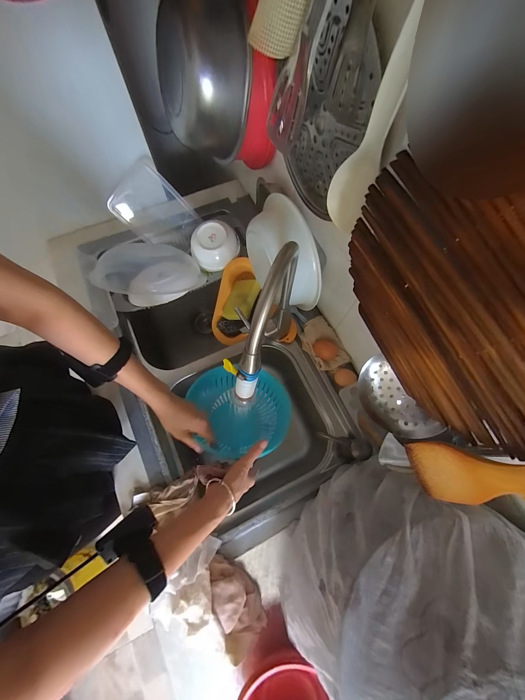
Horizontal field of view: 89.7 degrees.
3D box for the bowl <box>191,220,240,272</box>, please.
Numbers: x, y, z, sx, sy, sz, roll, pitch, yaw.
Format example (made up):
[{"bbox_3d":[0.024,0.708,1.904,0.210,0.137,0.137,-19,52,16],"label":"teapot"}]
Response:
[{"bbox_3d":[-0.130,-0.287,0.737,0.126,0.079,0.124,0,72,-1],"label":"bowl"}]

